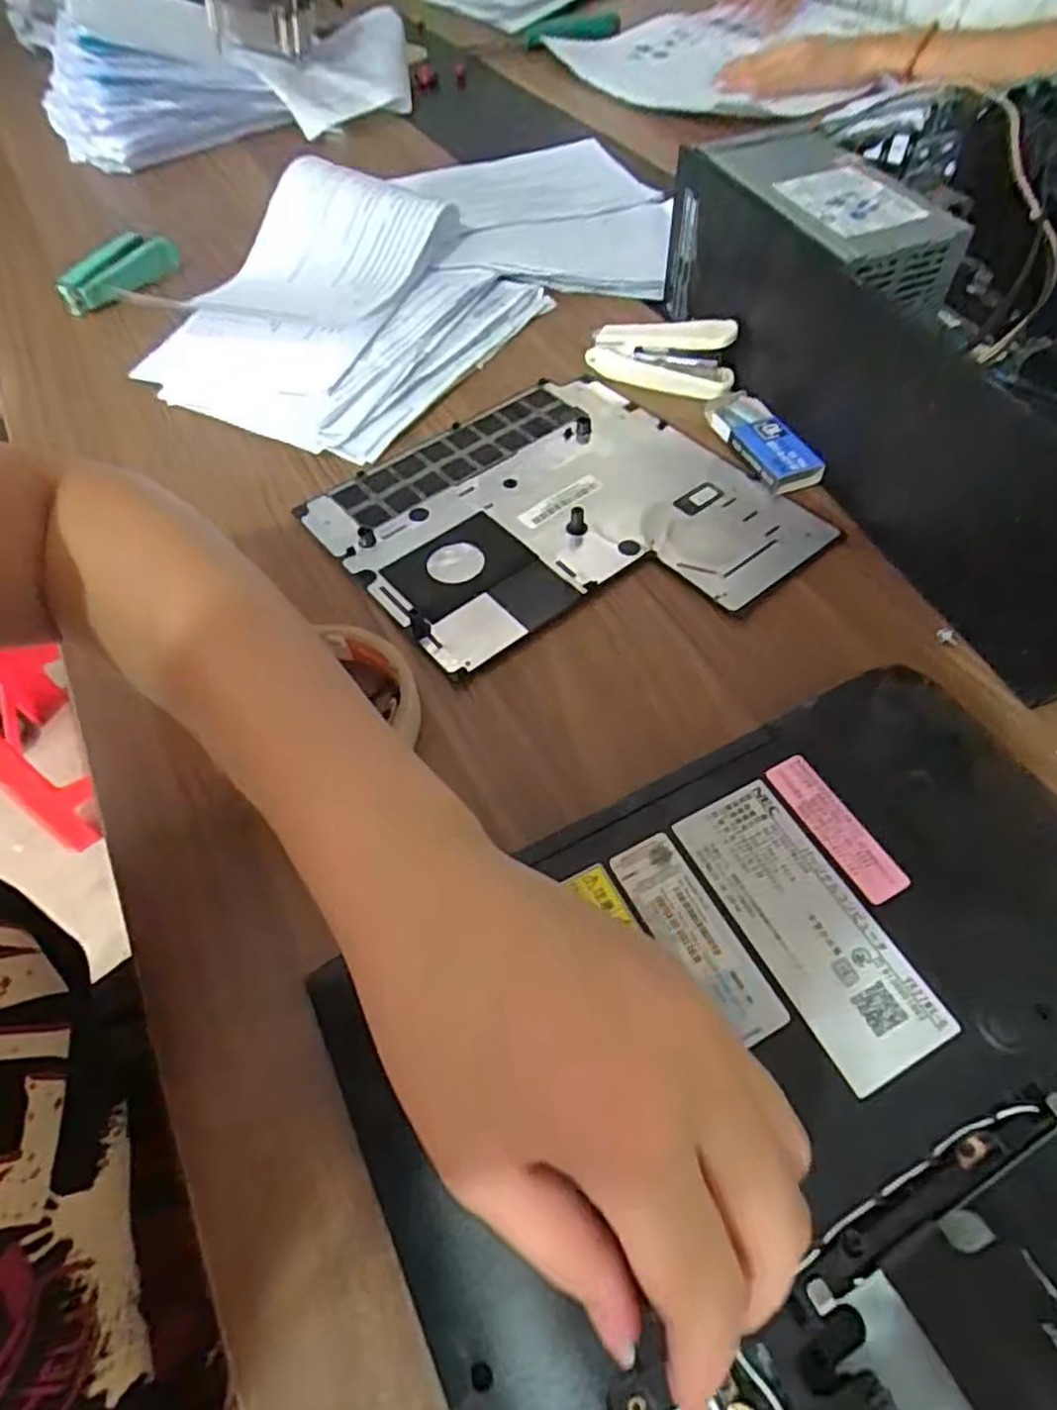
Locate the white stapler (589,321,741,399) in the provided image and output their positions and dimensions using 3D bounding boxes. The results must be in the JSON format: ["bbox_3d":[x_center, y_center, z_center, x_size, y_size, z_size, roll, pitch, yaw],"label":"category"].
[{"bbox_3d":[0.083,-0.219,0.439,0.088,0.039,0.021,18,60,15],"label":"white stapler"}]

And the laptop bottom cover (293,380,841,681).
[{"bbox_3d":[0.013,-0.100,0.386,0.205,0.010,0.213,-36,62,-18],"label":"laptop bottom cover"}]

